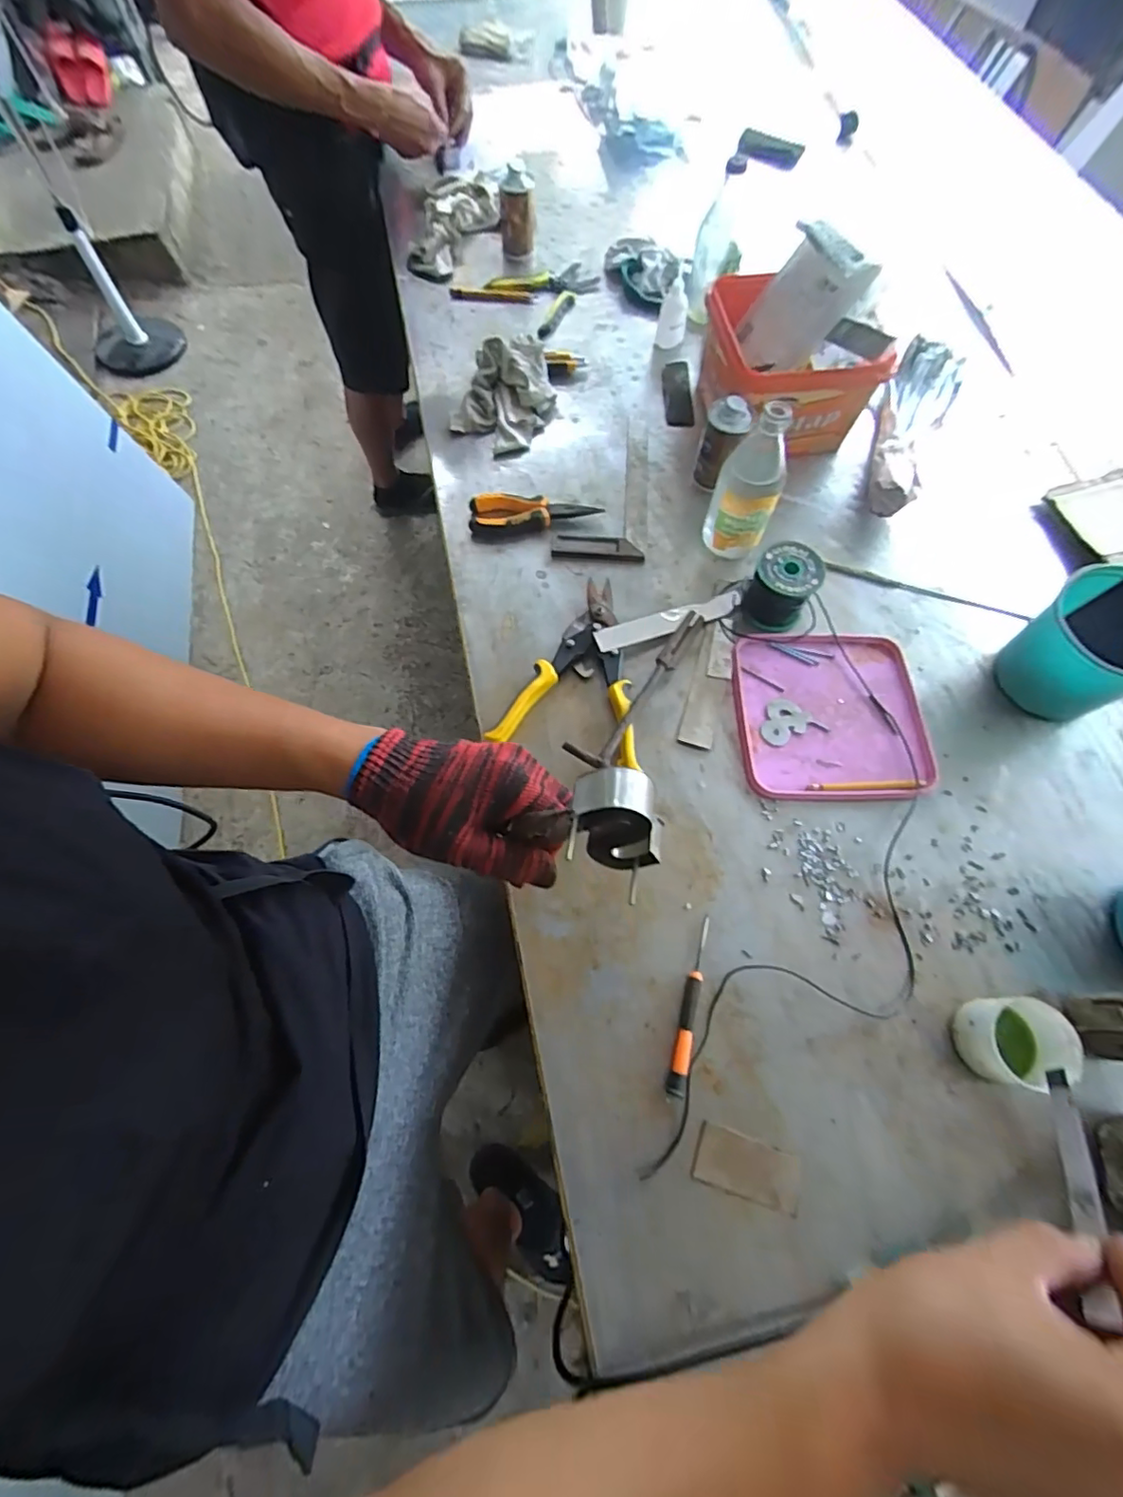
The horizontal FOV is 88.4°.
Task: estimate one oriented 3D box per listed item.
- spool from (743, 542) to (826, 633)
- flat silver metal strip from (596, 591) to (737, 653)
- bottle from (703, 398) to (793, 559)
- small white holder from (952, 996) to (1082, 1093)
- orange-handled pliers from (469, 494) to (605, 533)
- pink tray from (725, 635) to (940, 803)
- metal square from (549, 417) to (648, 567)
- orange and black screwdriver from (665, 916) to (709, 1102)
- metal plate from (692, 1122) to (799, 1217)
[{"bbox_3d":[0.239,-0.174,0.627,0.064,0.063,0.070,0,67,1],"label":"spool"},{"bbox_3d":[0.120,-0.142,0.642,0.181,0.008,0.031,-20,71,-17],"label":"flat silver metal strip"},{"bbox_3d":[0.198,-0.276,0.620,0.053,0.172,0.056,-23,68,-9],"label":"bottle"},{"bbox_3d":[0.361,0.235,0.462,0.076,0.048,0.063,5,67,3],"label":"small white holder"},{"bbox_3d":[-0.033,-0.287,0.699,0.153,0.022,0.043,-3,67,-1],"label":"orange-handled pliers"},{"bbox_3d":[0.281,-0.036,0.598,0.188,0.011,0.185,-1,67,0],"label":"pink tray"},{"bbox_3d":[0.053,-0.332,0.727,0.109,0.010,0.248,4,67,2],"label":"metal square"},{"bbox_3d":[0.109,0.216,0.488,0.015,0.013,0.144,13,68,6],"label":"orange and black screwdriver"},{"bbox_3d":[0.144,0.326,0.447,0.077,0.004,0.039,17,68,8],"label":"metal plate"}]

